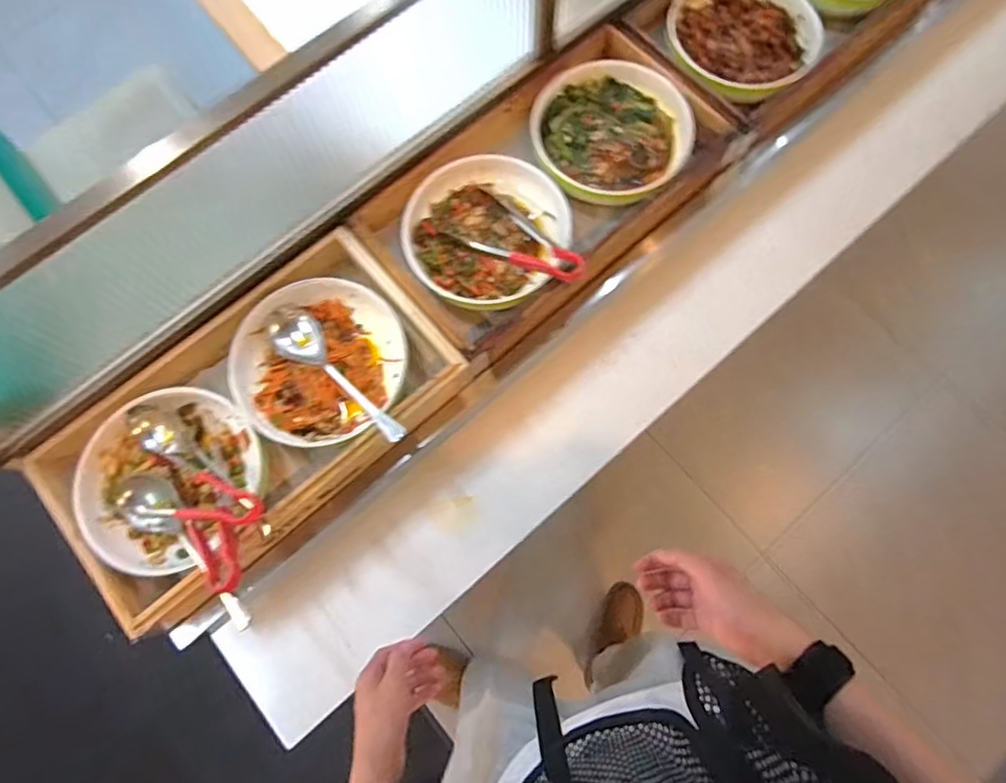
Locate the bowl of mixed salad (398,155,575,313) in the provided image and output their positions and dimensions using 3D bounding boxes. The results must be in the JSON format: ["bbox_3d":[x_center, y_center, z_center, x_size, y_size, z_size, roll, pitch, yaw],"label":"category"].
[{"bbox_3d":[-0.025,-0.240,0.889,0.249,0.052,0.241,0,75,1],"label":"bowl of mixed salad"}]

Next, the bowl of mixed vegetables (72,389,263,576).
[{"bbox_3d":[-0.459,0.121,0.789,0.226,0.086,0.233,0,75,1],"label":"bowl of mixed vegetables"}]

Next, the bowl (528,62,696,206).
[{"bbox_3d":[0.169,-0.403,0.918,0.235,0.062,0.239,0,75,1],"label":"bowl"}]

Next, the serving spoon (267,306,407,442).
[{"bbox_3d":[-0.233,-0.021,0.809,0.066,0.044,0.273,-44,66,-10],"label":"serving spoon"}]

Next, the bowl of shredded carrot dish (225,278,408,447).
[{"bbox_3d":[-0.264,-0.044,0.845,0.237,0.056,0.233,0,75,1],"label":"bowl of shredded carrot dish"}]

